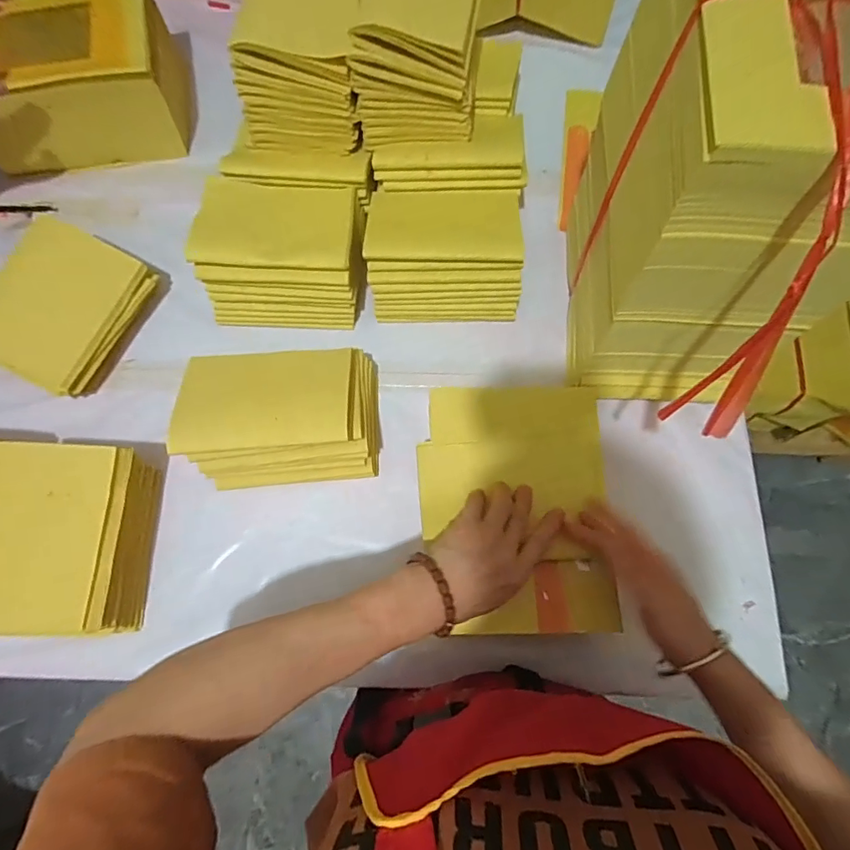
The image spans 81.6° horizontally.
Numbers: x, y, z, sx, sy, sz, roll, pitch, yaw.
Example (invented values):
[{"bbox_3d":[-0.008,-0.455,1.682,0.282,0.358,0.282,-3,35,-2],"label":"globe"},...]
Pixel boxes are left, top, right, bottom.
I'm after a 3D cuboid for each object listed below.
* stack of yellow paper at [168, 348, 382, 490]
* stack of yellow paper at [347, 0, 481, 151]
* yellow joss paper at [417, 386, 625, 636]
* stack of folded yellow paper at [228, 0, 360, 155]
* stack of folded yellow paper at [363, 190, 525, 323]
[{"bbox_3d":[-0.138,-0.007,0.491,0.178,0.102,0.128,-7,73,-2],"label":"stack of yellow paper"},{"bbox_3d":[-0.010,-0.397,0.517,0.116,0.102,0.169,2,73,1],"label":"stack of yellow paper"},{"bbox_3d":[0.081,0.071,0.454,0.169,0.028,0.225,-1,73,0],"label":"yellow joss paper"},{"bbox_3d":[-0.125,-0.396,0.522,0.121,0.096,0.166,7,73,2],"label":"stack of folded yellow paper"},{"bbox_3d":[0.020,-0.178,0.526,0.158,0.102,0.097,-2,73,0],"label":"stack of folded yellow paper"}]

